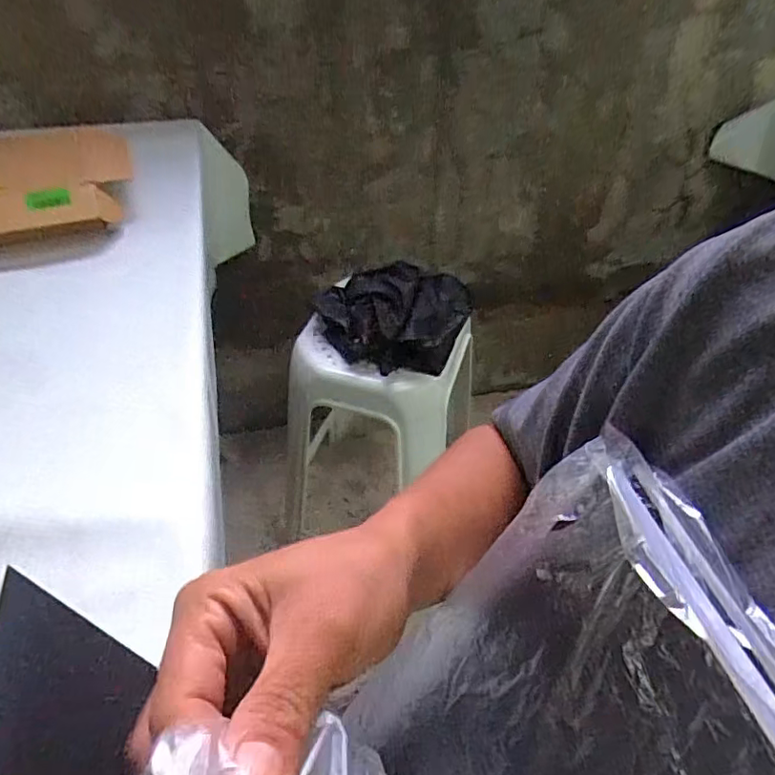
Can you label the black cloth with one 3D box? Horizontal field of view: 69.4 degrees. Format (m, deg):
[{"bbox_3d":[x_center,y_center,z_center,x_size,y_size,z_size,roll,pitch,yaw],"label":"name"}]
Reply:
[{"bbox_3d":[0.016,-0.119,0.896,0.229,0.090,0.188,-11,44,-13],"label":"black cloth"}]

